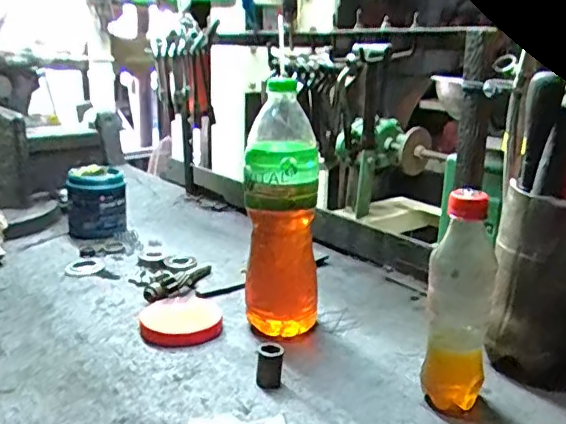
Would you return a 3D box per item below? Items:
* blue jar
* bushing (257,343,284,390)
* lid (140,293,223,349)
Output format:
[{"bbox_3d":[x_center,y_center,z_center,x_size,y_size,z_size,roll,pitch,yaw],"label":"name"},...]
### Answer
[{"bbox_3d":[-0.300,-0.014,0.912,0.091,0.099,0.078,-5,17,-18],"label":"blue jar"},{"bbox_3d":[-0.012,0.141,0.519,0.022,0.041,0.020,1,16,1],"label":"bushing"},{"bbox_3d":[-0.112,0.119,0.626,0.086,0.015,0.095,-4,17,-17],"label":"lid"}]

